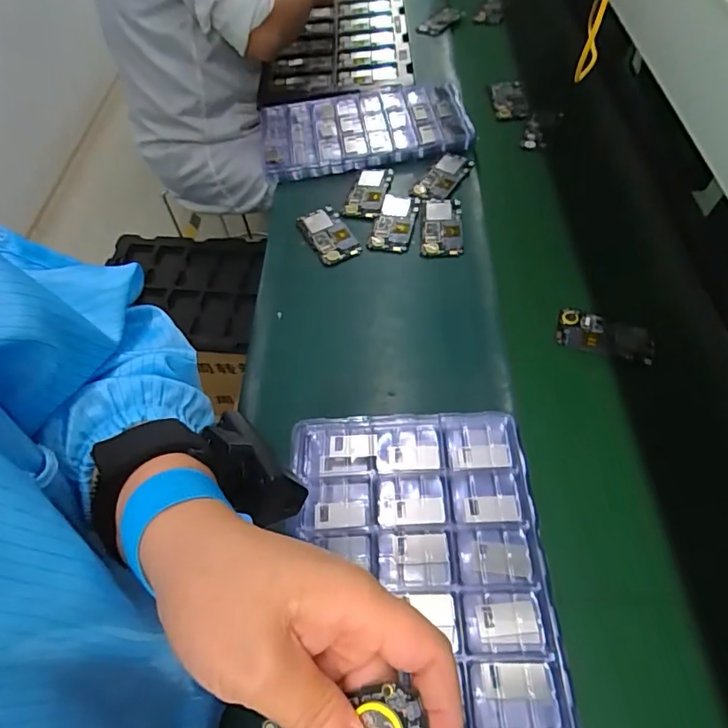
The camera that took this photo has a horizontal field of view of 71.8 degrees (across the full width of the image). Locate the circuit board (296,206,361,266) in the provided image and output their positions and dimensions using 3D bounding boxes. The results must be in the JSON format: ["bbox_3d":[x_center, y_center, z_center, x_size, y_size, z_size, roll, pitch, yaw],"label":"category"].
[{"bbox_3d":[-0.056,-0.204,0.791,0.059,0.009,0.110,-32,72,-4],"label":"circuit board"}]

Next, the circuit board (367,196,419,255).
[{"bbox_3d":[0.047,-0.222,0.790,0.063,0.006,0.107,8,67,12],"label":"circuit board"}]

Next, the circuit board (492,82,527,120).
[{"bbox_3d":[0.257,-0.468,0.892,0.054,0.006,0.076,-5,75,7],"label":"circuit board"}]

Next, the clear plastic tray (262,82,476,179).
[{"bbox_3d":[-0.001,-0.409,0.877,0.354,0.053,0.157,-4,57,0],"label":"clear plastic tray"}]

